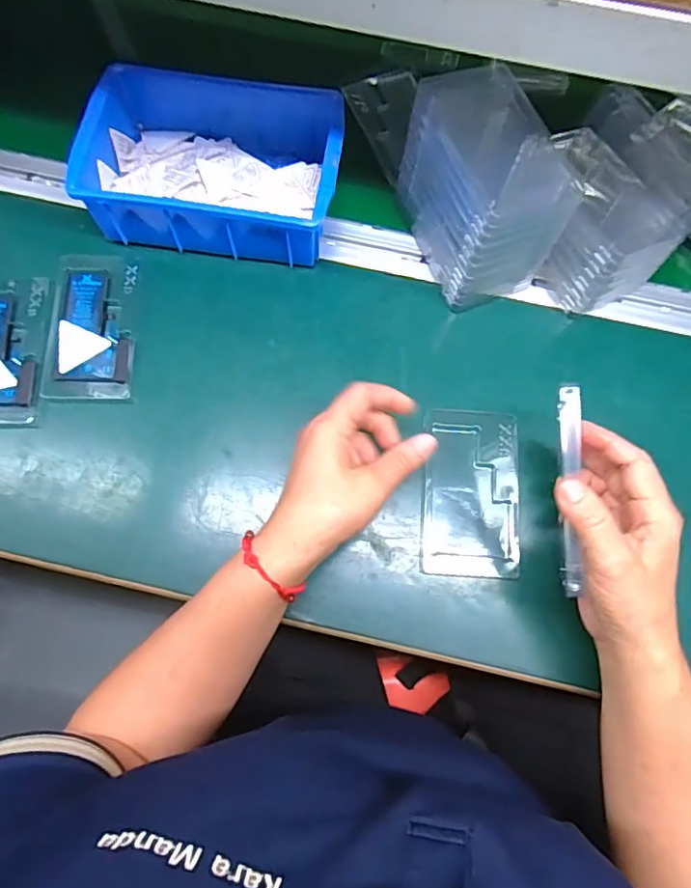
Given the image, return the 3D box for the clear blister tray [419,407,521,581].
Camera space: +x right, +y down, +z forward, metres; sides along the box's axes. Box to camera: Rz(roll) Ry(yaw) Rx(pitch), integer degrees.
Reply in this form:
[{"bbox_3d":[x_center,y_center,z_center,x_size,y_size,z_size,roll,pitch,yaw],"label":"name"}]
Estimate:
[{"bbox_3d":[0.097,0.037,0.429,0.073,0.009,0.127,4,75,0],"label":"clear blister tray"}]

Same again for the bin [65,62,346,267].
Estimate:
[{"bbox_3d":[-0.104,-0.236,0.461,0.198,0.066,0.145,7,75,1],"label":"bin"}]

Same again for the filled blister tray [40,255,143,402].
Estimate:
[{"bbox_3d":[-0.206,-0.096,0.452,0.069,0.011,0.121,3,75,0],"label":"filled blister tray"}]

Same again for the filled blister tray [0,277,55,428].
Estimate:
[{"bbox_3d":[-0.281,-0.076,0.450,0.073,0.013,0.124,2,75,-1],"label":"filled blister tray"}]

